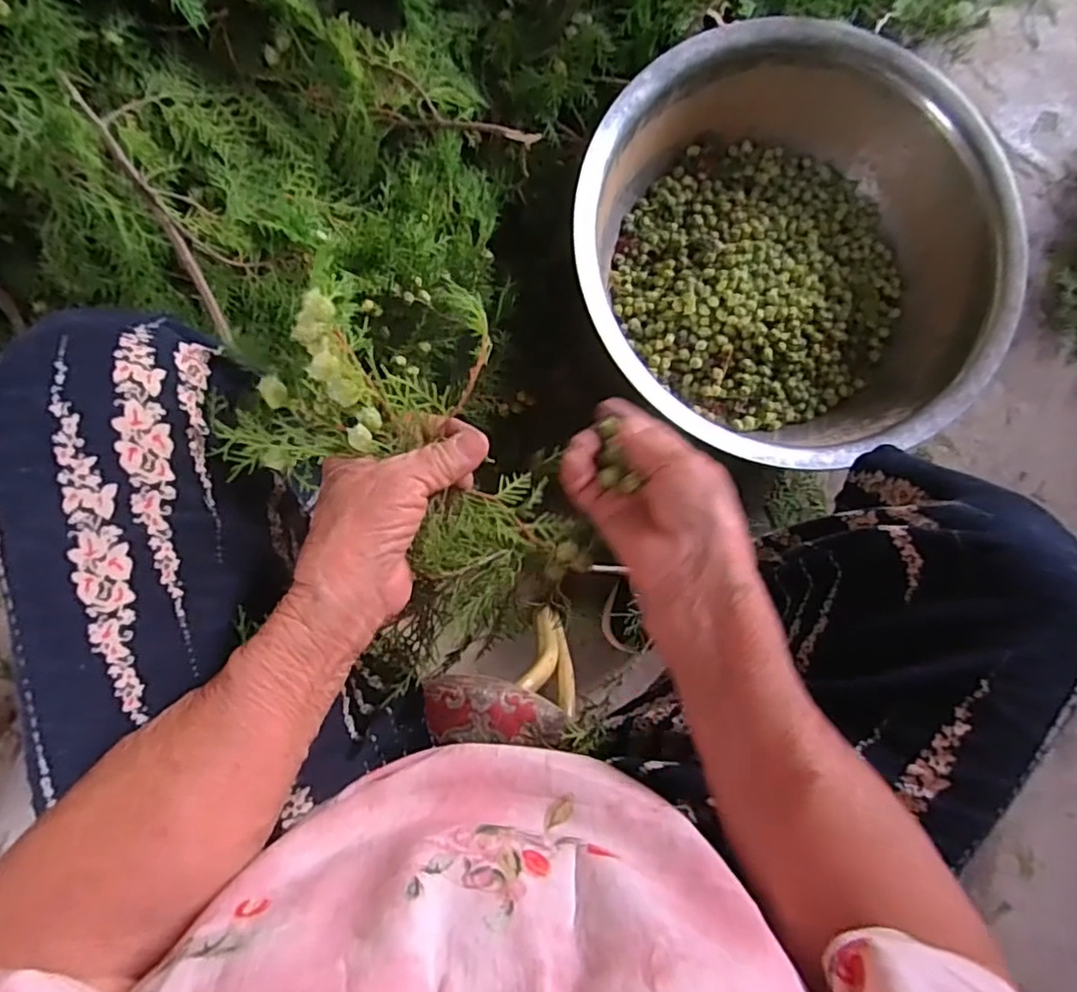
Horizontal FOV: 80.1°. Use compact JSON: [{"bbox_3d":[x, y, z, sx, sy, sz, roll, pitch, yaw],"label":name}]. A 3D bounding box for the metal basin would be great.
[{"bbox_3d":[0.261,-0.256,0.696,0.427,0.133,0.433,0,86,-5],"label":"metal basin"}]

